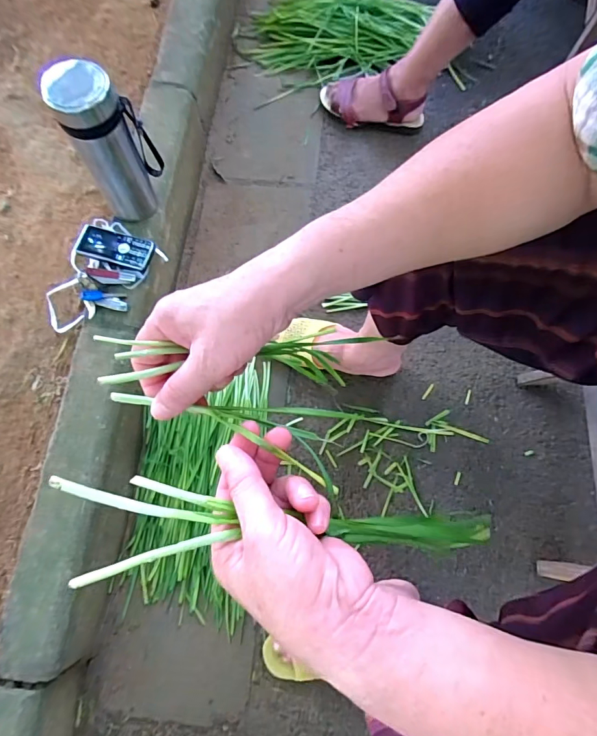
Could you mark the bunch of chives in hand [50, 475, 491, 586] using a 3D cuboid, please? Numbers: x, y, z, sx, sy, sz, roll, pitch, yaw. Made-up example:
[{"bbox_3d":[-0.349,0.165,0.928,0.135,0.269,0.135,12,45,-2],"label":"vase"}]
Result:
[{"bbox_3d":[0.015,0.109,0.271,0.313,0.033,0.046,13,73,-23],"label":"bunch of chives in hand"}]

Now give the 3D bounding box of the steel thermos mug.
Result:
[{"bbox_3d":[-0.281,-0.328,0.627,0.071,0.224,0.102,42,80,12],"label":"steel thermos mug"}]

